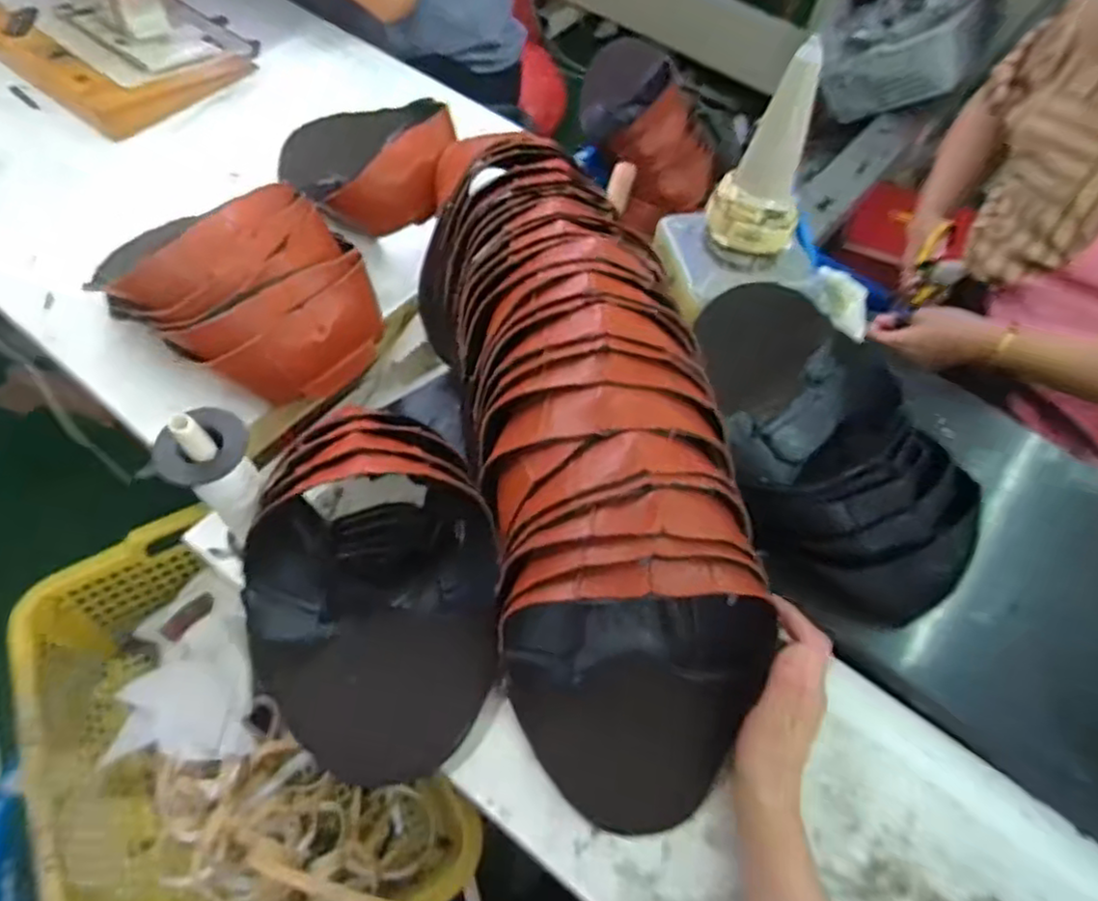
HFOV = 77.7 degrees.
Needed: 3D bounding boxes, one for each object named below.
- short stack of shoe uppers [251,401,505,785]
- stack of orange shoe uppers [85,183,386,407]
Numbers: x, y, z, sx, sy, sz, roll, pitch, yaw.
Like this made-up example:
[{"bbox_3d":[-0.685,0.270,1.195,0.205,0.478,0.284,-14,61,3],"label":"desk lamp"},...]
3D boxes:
[{"bbox_3d":[-0.128,0.096,0.501,0.168,0.109,0.257,0,60,-3],"label":"short stack of shoe uppers"},{"bbox_3d":[-0.232,-0.118,0.573,0.150,0.137,0.170,39,65,18],"label":"stack of orange shoe uppers"}]

